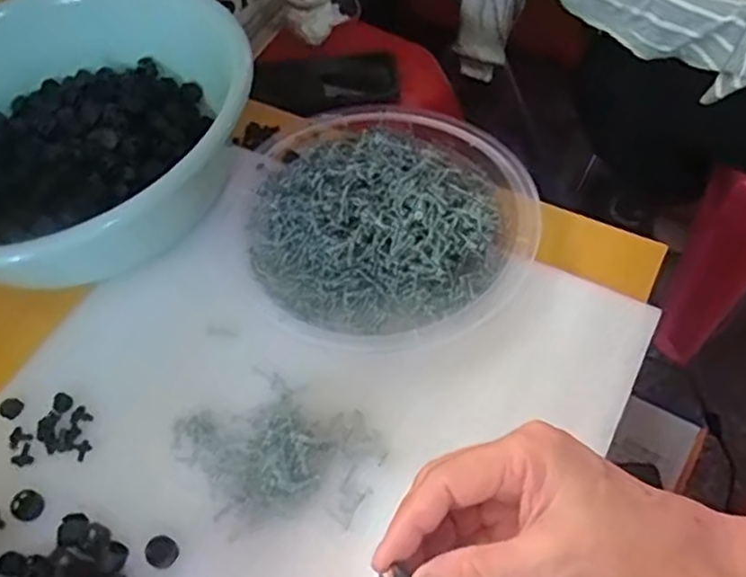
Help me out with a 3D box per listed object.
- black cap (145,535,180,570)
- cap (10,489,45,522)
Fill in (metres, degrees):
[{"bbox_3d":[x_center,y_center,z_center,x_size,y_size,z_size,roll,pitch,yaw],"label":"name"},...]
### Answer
[{"bbox_3d":[-0.125,0.156,0.399,0.019,0.004,0.017,27,63,19],"label":"black cap"},{"bbox_3d":[-0.215,0.135,0.419,0.021,0.005,0.018,15,60,13],"label":"cap"}]

